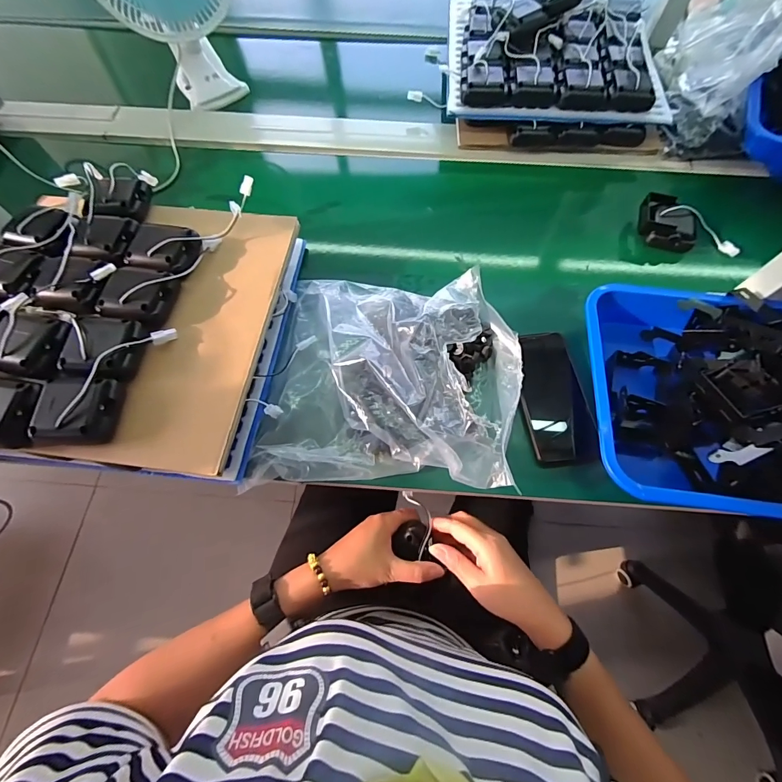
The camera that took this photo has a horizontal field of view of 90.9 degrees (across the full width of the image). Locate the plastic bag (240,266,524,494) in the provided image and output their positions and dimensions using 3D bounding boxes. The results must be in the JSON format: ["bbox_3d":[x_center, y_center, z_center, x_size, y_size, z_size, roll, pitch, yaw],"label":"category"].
[{"bbox_3d":[0.001,-0.032,0.427,0.293,0.095,0.254,3,66,1],"label":"plastic bag"}]

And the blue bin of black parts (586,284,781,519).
[{"bbox_3d":[0.401,0.000,0.415,0.350,0.118,0.260,6,66,2],"label":"blue bin of black parts"}]

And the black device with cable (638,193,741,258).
[{"bbox_3d":[0.434,-0.236,0.563,0.140,0.037,0.071,18,67,7],"label":"black device with cable"}]

